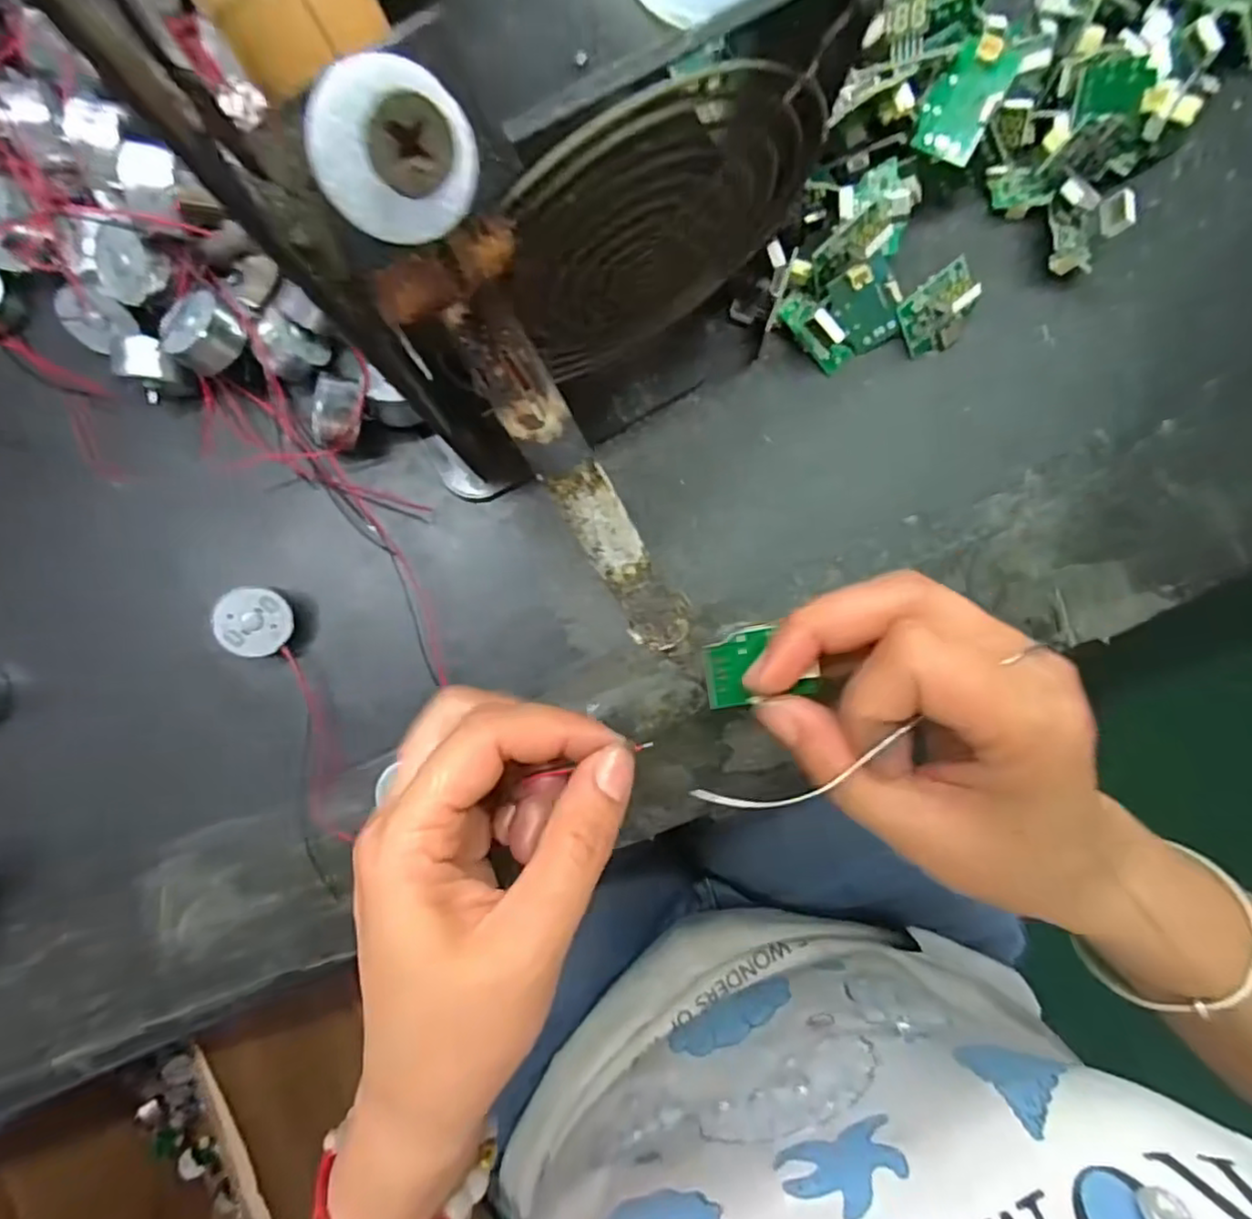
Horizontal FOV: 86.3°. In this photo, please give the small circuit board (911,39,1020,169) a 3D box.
[{"bbox_3d":[0.110,-0.165,0.217,0.022,0.007,0.031,29,118,22],"label":"small circuit board"}]

